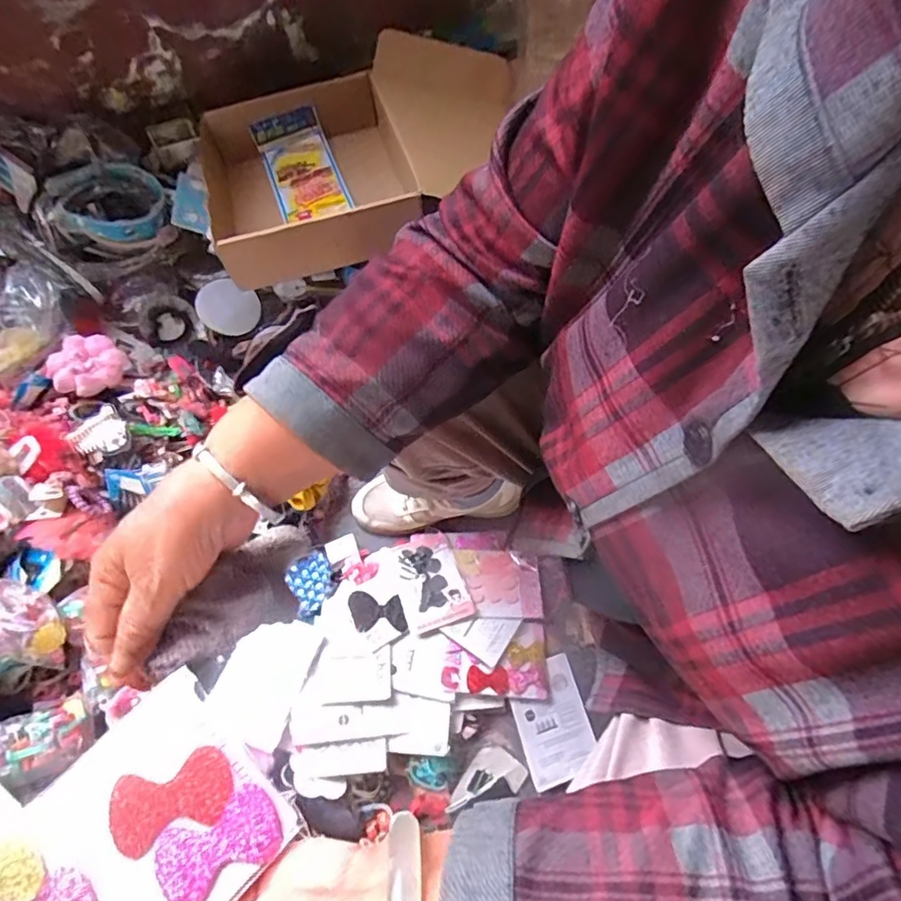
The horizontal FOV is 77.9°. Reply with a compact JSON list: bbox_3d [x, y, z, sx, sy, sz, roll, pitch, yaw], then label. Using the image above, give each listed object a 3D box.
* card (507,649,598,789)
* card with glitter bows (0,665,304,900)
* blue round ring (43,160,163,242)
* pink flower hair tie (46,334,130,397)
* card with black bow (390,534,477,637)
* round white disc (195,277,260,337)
[{"bbox_3d":[0.130,0.341,0.708,0.093,0.008,0.133,-13,64,-13],"label":"card"},{"bbox_3d":[-0.152,0.186,0.248,0.095,0.006,0.139,43,73,15],"label":"card with glitter bows"},{"bbox_3d":[-0.517,-0.375,0.848,0.149,0.065,0.122,-26,70,-11],"label":"blue round ring"},{"bbox_3d":[-0.527,-0.121,0.813,0.098,0.060,0.082,-41,73,-16],"label":"pink flower hair tie"},{"bbox_3d":[-0.029,0.175,0.753,0.089,0.006,0.123,-14,58,-17],"label":"card with black bow"},{"bbox_3d":[-0.343,-0.223,0.860,0.088,0.019,0.094,0,67,-1],"label":"round white disc"}]

